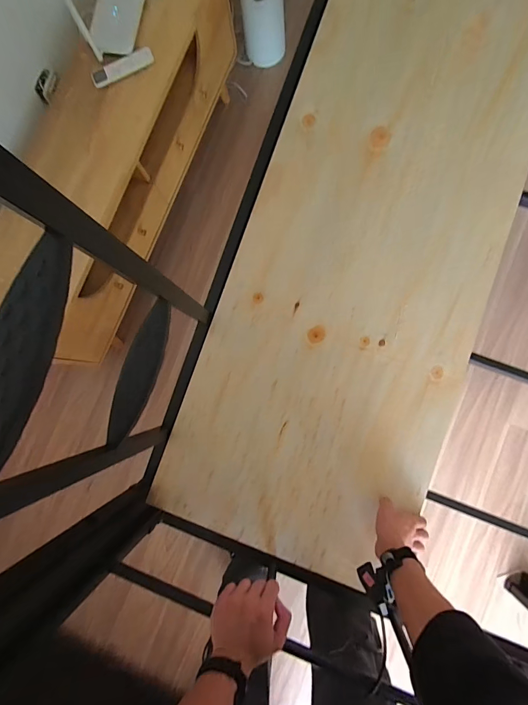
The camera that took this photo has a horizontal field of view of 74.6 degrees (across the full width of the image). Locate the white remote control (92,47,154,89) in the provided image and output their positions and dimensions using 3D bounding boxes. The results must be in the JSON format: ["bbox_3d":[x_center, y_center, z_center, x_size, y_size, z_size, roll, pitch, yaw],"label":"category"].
[{"bbox_3d":[-0.376,-0.757,0.924,0.171,0.013,0.050,-25,83,2],"label":"white remote control"}]

